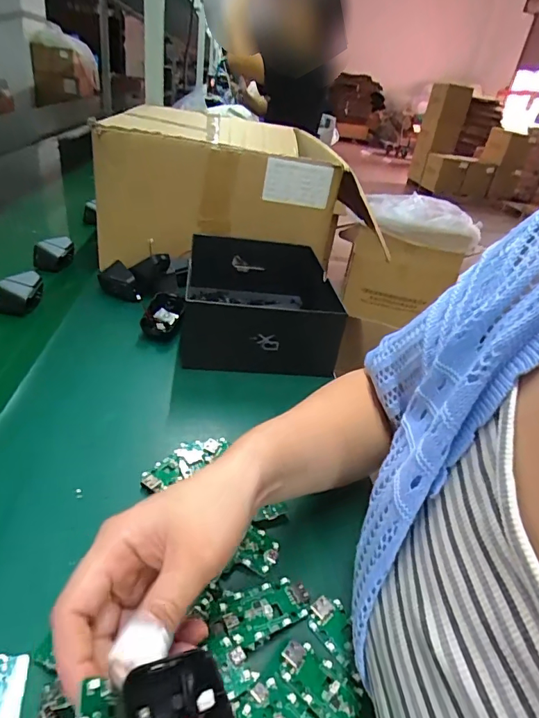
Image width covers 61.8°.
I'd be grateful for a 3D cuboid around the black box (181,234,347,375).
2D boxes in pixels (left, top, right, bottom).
[{"bbox_3d":[-0.012,-0.081,0.623,0.208,0.090,0.245,5,32,-8],"label":"black box"}]

